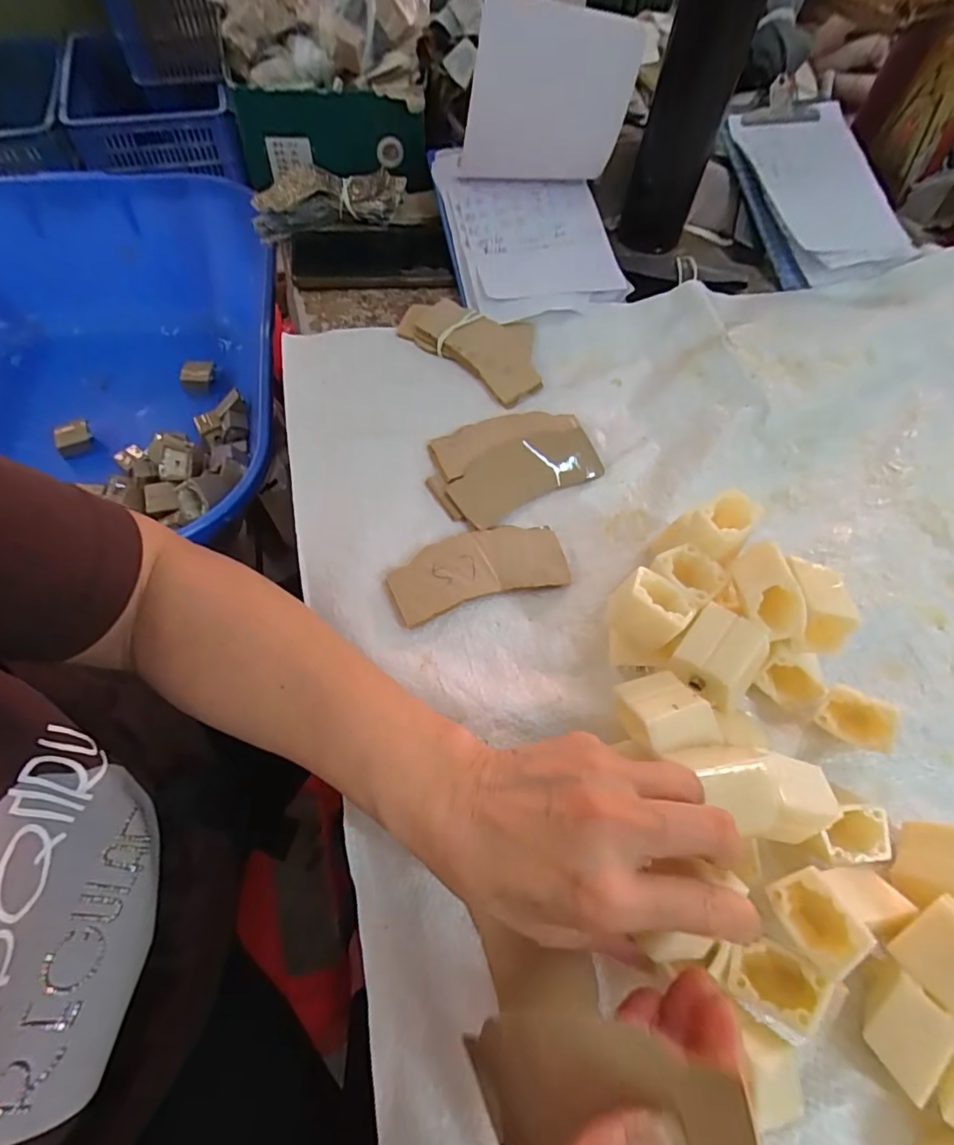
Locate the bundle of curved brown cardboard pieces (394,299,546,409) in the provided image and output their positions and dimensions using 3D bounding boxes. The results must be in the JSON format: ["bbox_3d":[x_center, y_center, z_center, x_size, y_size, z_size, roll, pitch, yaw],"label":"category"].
[{"bbox_3d":[0.001,-0.191,0.452,0.129,0.018,0.068,38,65,17],"label":"bundle of curved brown cardboard pieces"}]

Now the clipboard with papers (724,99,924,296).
[{"bbox_3d":[0.345,-0.400,0.571,0.145,0.021,0.227,-18,76,-5],"label":"clipboard with papers"}]

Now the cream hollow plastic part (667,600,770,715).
[{"bbox_3d":[0.119,0.041,0.270,0.036,0.027,0.036,33,63,14],"label":"cream hollow plastic part"}]

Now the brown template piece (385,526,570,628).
[{"bbox_3d":[0.000,-0.002,0.348,0.110,0.012,0.051,-15,62,-12],"label":"brown template piece"}]

